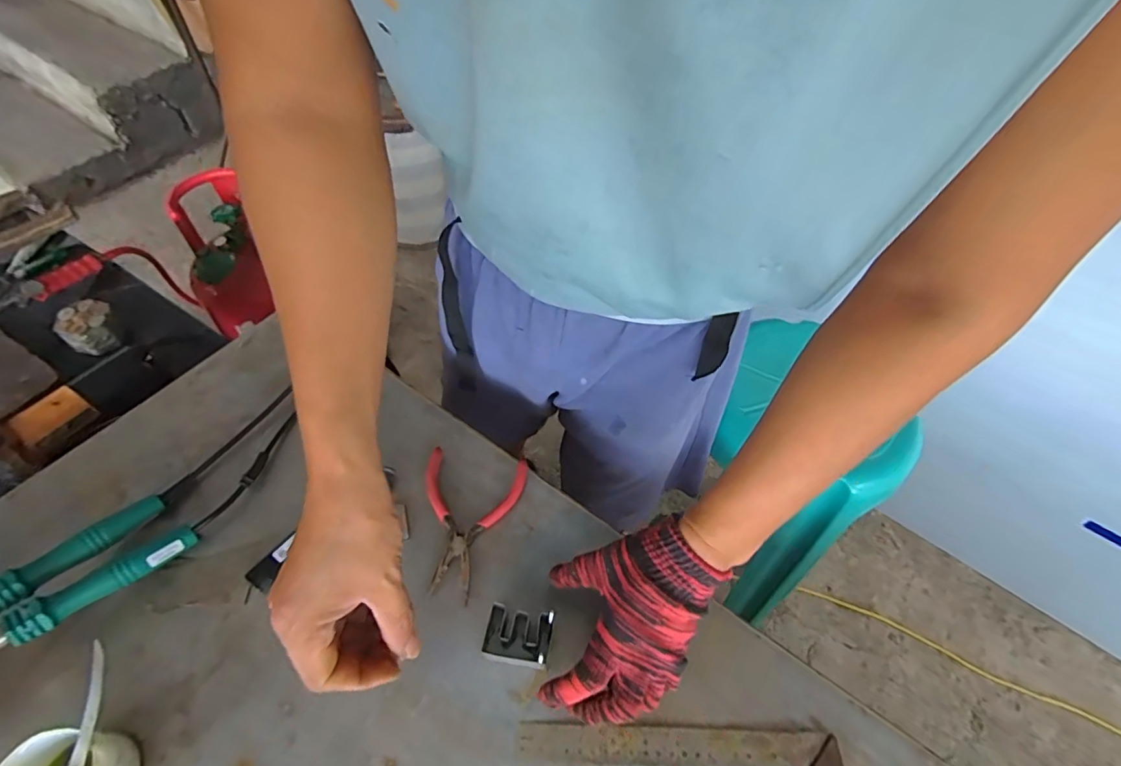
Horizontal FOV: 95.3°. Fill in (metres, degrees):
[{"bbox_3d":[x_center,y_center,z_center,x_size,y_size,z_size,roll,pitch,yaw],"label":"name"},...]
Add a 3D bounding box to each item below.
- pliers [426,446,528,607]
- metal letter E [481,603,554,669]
[{"bbox_3d":[-0.091,0.132,0.494,0.099,0.012,0.138,7,56,3],"label":"pliers"},{"bbox_3d":[-0.036,0.212,0.430,0.055,0.021,0.041,10,56,5],"label":"metal letter E"}]

